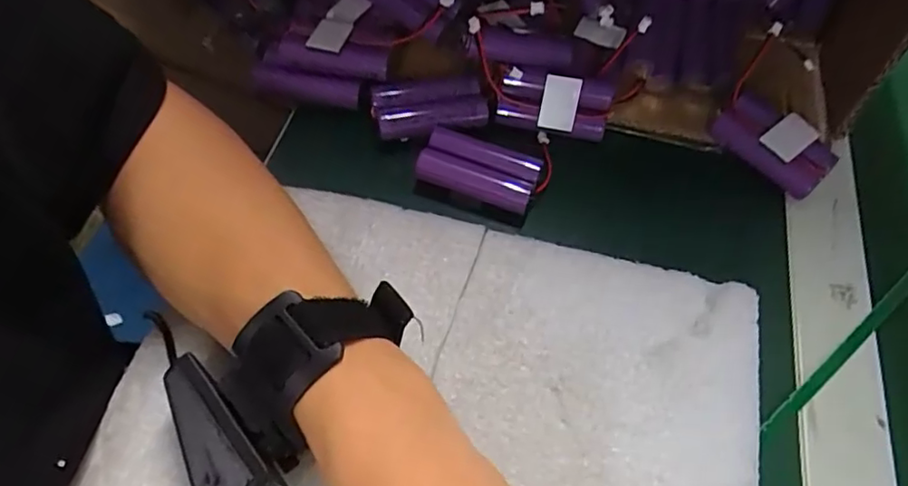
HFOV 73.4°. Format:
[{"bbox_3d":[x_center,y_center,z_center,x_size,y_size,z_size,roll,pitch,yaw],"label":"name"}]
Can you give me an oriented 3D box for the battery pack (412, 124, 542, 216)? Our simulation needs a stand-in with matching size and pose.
[{"bbox_3d":[0.013,-0.042,0.343,0.066,0.014,0.032,16,57,11],"label":"battery pack"}]

